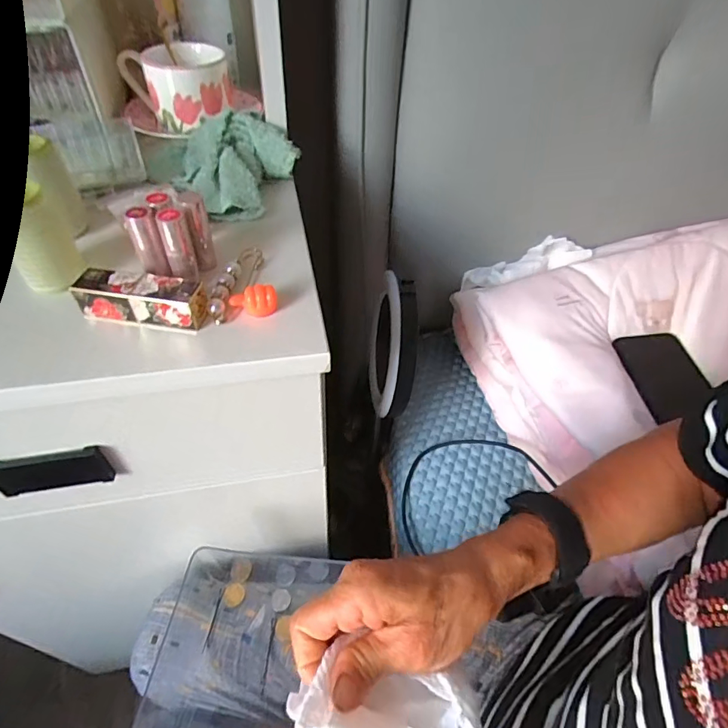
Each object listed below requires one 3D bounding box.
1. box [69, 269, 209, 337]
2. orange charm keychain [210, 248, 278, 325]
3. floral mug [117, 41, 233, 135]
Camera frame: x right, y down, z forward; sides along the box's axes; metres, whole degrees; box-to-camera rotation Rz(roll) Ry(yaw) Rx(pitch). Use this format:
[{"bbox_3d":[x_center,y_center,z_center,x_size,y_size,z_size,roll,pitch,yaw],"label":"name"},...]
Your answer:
[{"bbox_3d":[-0.138,-0.040,0.286,0.074,0.024,0.027,5,47,1],"label":"box"},{"bbox_3d":[-0.084,-0.058,0.310,0.040,0.016,0.068,-11,49,-14],"label":"orange charm keychain"},{"bbox_3d":[-0.180,-0.271,0.450,0.096,0.055,0.076,-14,50,-17],"label":"floral mug"}]

